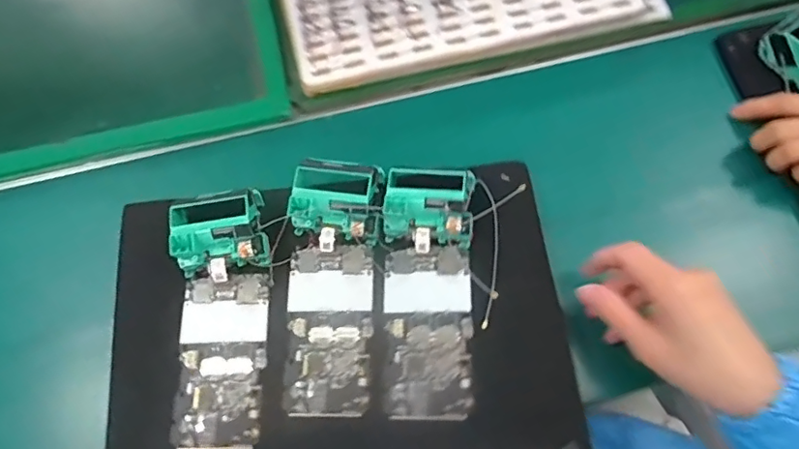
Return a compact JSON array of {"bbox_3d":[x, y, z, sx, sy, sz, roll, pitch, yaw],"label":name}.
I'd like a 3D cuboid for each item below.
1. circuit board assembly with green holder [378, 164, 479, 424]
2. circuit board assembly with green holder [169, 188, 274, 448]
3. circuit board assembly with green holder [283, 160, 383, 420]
[{"bbox_3d":[0.021,0.048,0.422,0.070,0.037,0.189,3,70,3],"label":"circuit board assembly with green holder"},{"bbox_3d":[-0.141,0.070,0.424,0.071,0.037,0.194,-5,70,0],"label":"circuit board assembly with green holder"},{"bbox_3d":[-0.055,0.046,0.428,0.073,0.038,0.192,4,70,3],"label":"circuit board assembly with green holder"}]

